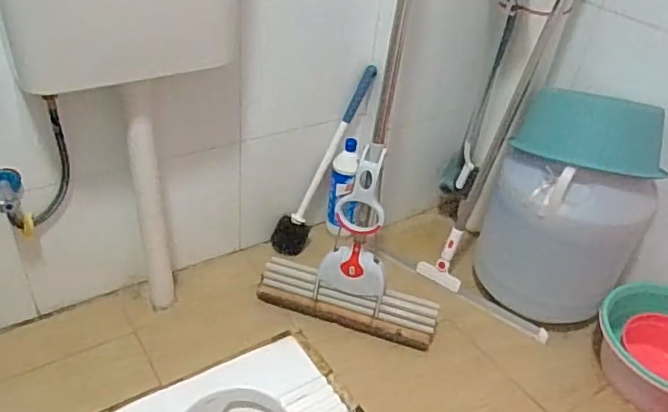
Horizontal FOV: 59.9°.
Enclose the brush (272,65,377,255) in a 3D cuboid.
[{"bbox_3d":[-0.018,-0.096,1.340,0.071,0.483,0.068,5,27,-50],"label":"brush"}]

